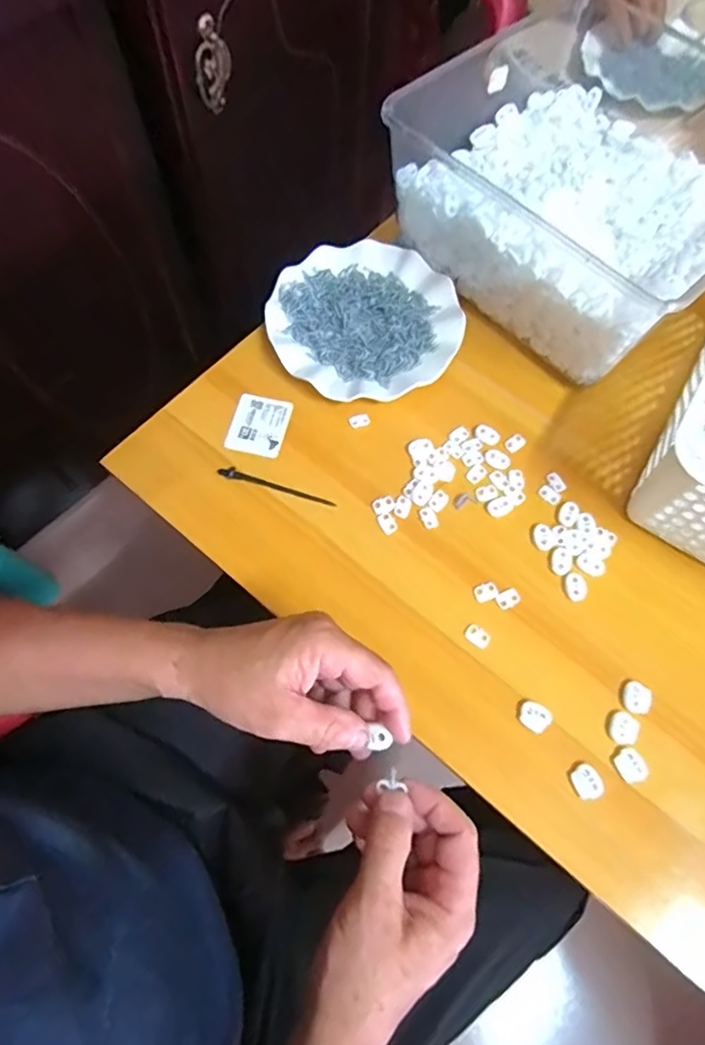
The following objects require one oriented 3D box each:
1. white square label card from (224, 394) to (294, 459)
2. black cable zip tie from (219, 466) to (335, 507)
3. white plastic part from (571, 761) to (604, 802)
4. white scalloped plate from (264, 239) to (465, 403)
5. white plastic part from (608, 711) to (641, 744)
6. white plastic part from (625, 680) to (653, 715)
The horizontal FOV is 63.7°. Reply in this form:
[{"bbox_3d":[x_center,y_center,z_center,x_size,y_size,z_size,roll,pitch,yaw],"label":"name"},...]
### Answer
[{"bbox_3d":[-0.085,-0.090,0.520,0.049,0.004,0.062,13,66,-1],"label":"white square label card"},{"bbox_3d":[-0.066,-0.031,0.493,0.105,0.006,0.010,15,68,4],"label":"black cable zip tie"},{"bbox_3d":[0.168,0.185,0.404,0.020,0.005,0.022,-29,71,-13],"label":"white plastic part"},{"bbox_3d":[0.011,-0.195,0.551,0.176,0.020,0.175,1,67,-2],"label":"white scalloped plate"},{"bbox_3d":[0.202,0.153,0.421,0.020,0.008,0.023,29,69,10],"label":"white plastic part"},{"bbox_3d":[0.217,0.133,0.430,0.020,0.004,0.023,20,68,6],"label":"white plastic part"}]

